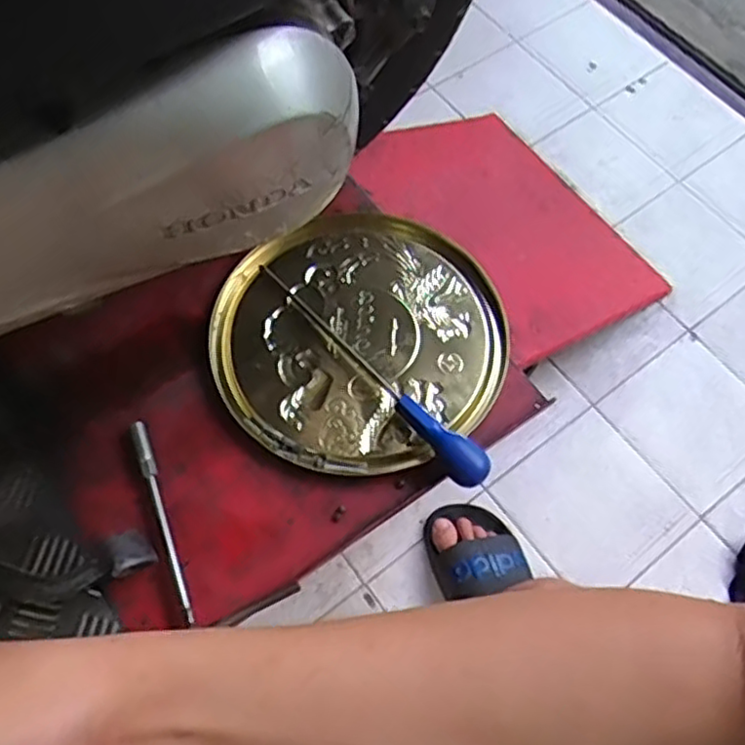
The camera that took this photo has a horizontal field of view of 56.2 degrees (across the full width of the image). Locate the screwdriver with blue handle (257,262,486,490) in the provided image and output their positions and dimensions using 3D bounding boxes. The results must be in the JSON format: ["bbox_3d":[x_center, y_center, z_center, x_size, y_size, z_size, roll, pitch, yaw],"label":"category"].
[{"bbox_3d":[-0.002,-0.010,0.608,0.030,0.033,0.279,-36,71,-16],"label":"screwdriver with blue handle"}]

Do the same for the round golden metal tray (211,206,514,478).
[{"bbox_3d":[-0.011,-0.038,0.637,0.258,0.011,0.246,0,65,-1],"label":"round golden metal tray"}]

